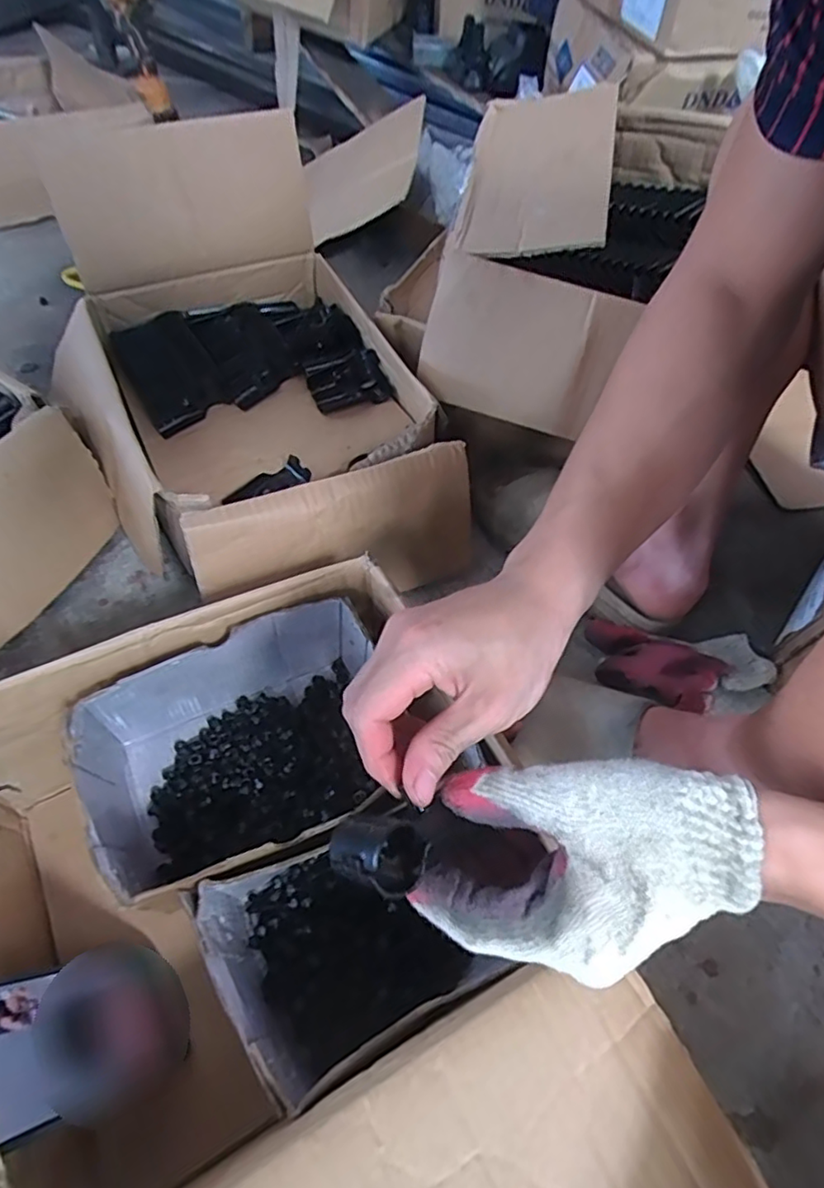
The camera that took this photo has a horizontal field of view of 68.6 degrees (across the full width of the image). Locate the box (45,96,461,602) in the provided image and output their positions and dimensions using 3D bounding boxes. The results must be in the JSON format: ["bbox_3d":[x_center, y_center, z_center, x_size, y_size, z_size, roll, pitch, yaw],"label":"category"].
[{"bbox_3d":[-0.170,-0.222,0.592,0.319,0.215,0.456,-20,58,-18],"label":"box"}]

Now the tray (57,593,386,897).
[{"bbox_3d":[-0.126,0.118,0.440,0.220,0.104,0.157,-17,57,-16],"label":"tray"}]

